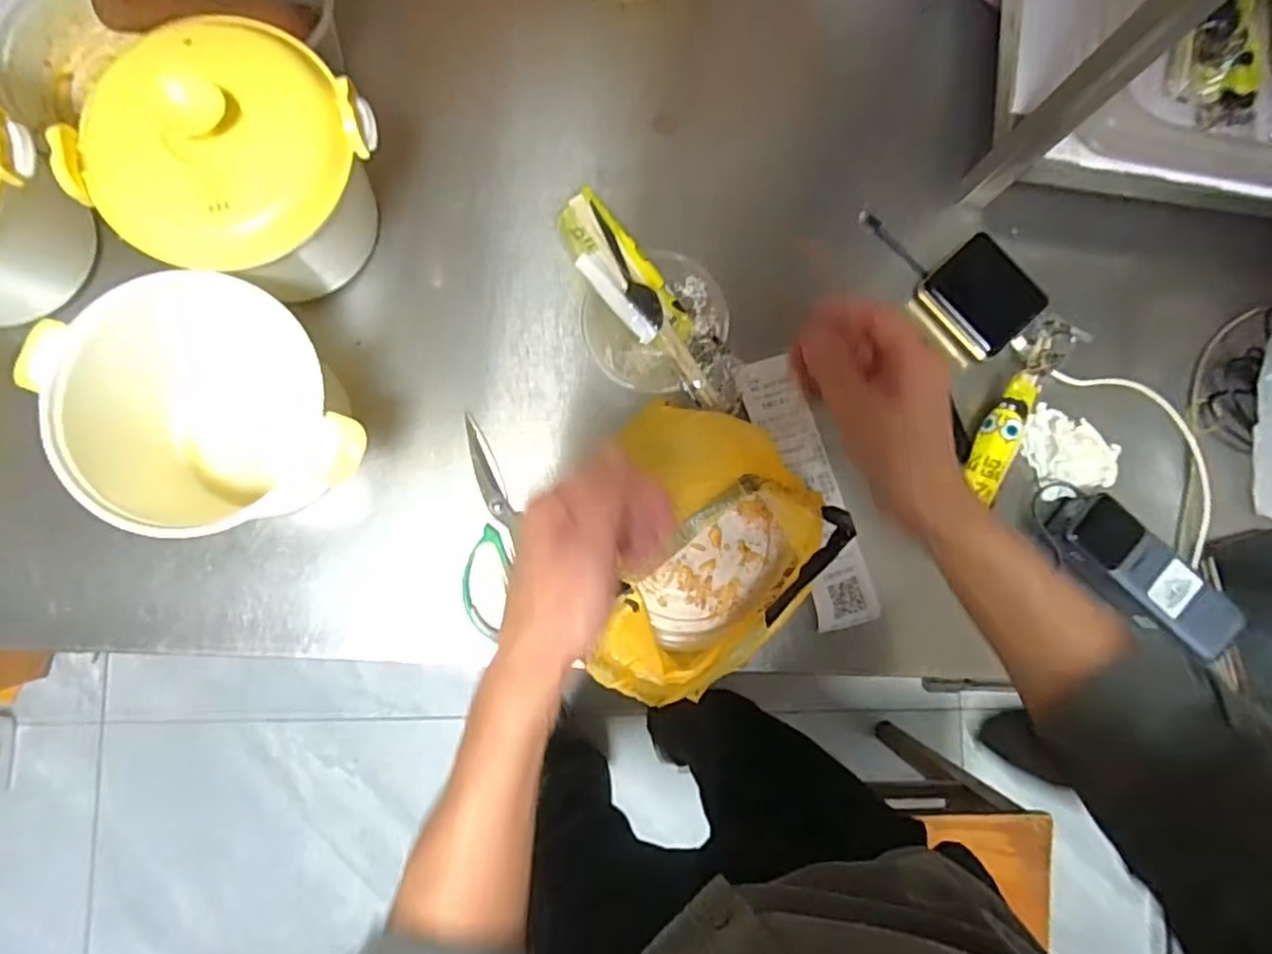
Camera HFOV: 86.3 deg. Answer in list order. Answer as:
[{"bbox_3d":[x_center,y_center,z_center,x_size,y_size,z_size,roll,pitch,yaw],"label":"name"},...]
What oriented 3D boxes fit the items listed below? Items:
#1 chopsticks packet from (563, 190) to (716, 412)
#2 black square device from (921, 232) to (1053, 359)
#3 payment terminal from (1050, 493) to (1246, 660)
[{"bbox_3d":[0.004,-0.141,0.533,0.049,0.016,0.194,-38,89,-7],"label":"chopsticks packet"},{"bbox_3d":[0.303,-0.158,0.590,0.079,0.020,0.088,-39,89,-7],"label":"black square device"},{"bbox_3d":[0.420,0.085,0.563,0.158,0.032,0.061,43,104,5],"label":"payment terminal"}]

